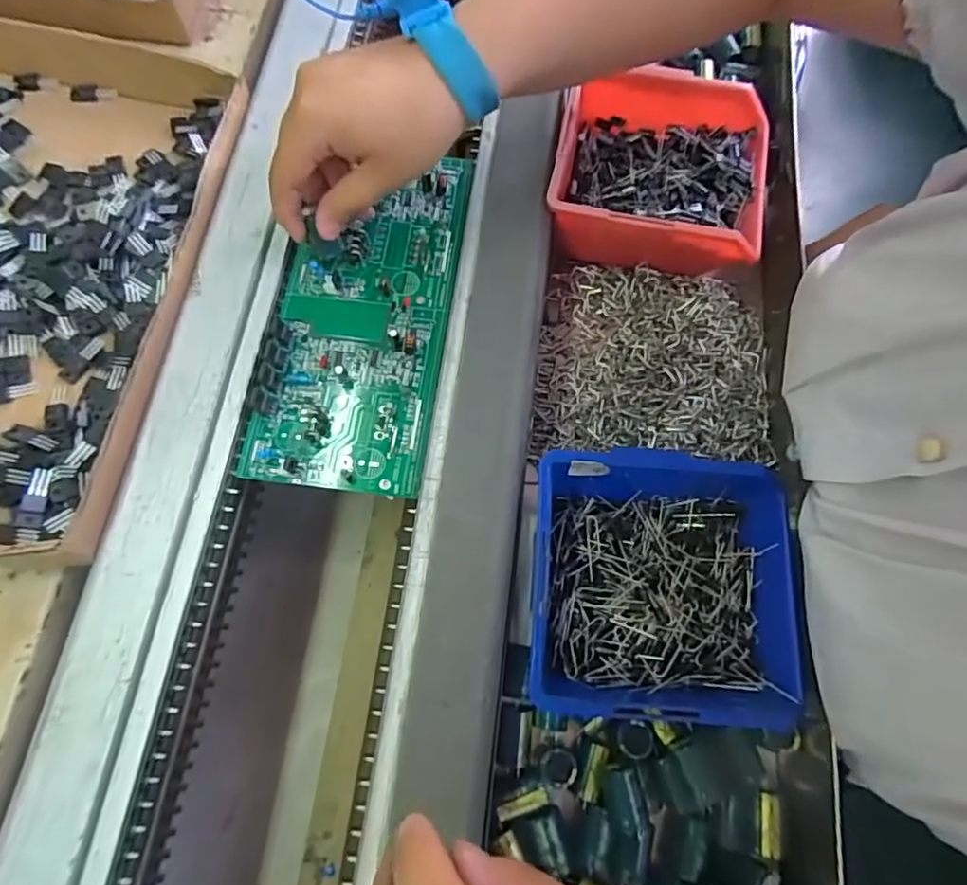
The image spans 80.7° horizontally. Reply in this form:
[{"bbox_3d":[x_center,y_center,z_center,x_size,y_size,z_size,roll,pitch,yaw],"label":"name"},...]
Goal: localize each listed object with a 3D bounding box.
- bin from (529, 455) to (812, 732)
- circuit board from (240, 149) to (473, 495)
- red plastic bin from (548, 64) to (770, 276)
[{"bbox_3d":[0.091,0.071,0.288,0.132,0.059,0.119,3,72,4],"label":"bin"},{"bbox_3d":[-0.064,-0.076,0.324,0.099,0.010,0.211,12,72,6],"label":"circuit board"},{"bbox_3d":[0.113,-0.171,0.368,0.129,0.058,0.124,11,73,6],"label":"red plastic bin"}]

